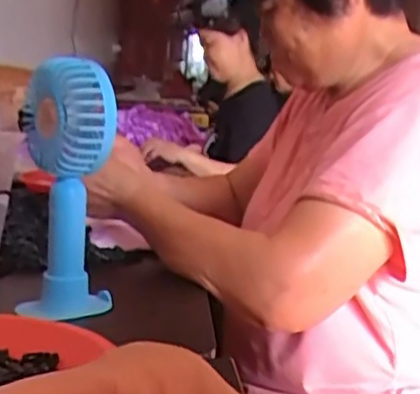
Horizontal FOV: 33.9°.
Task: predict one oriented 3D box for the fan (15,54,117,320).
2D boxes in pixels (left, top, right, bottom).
[{"bbox_3d":[-0.123,-0.009,0.605,0.074,0.228,0.082,3,9,-8],"label":"fan"}]

